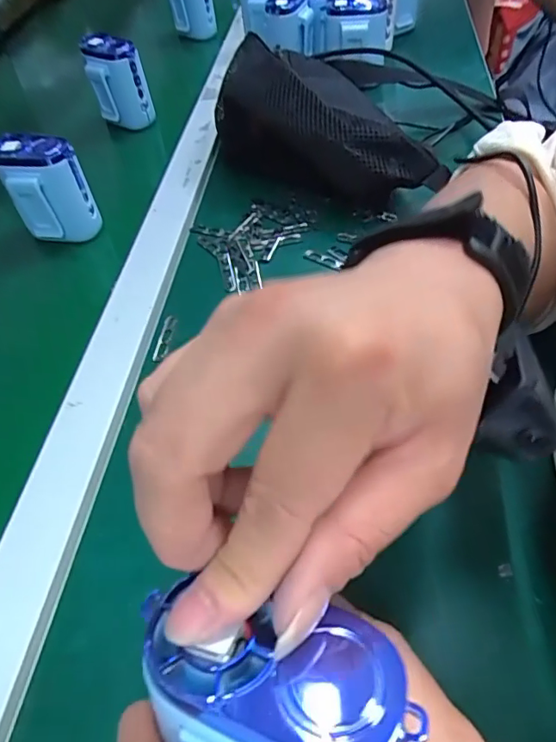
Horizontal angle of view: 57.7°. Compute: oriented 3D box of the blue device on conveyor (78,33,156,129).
[{"bbox_3d":[-0.179,-0.328,0.571,0.062,0.084,0.065,-21,53,-11],"label":"blue device on conveyor"}]

